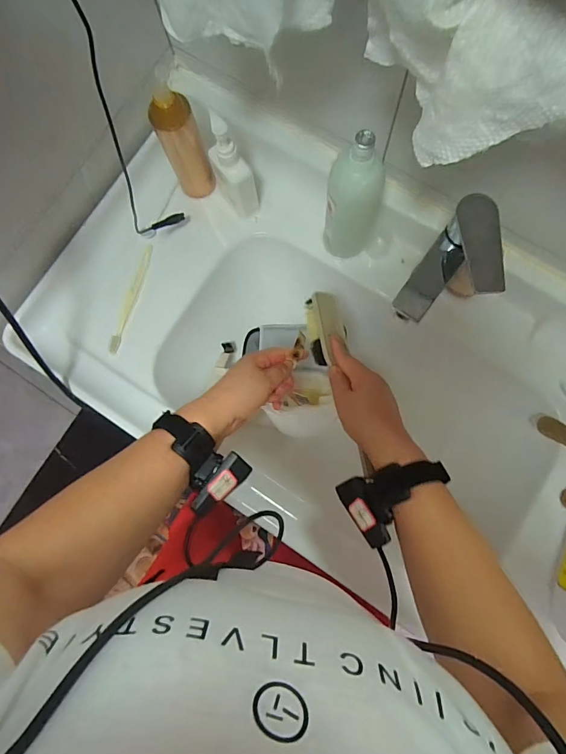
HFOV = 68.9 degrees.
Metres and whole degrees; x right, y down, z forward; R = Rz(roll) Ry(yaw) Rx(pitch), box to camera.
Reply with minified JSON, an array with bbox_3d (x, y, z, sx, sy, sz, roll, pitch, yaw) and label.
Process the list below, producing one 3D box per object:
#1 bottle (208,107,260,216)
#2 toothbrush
[{"bbox_3d":[-0.066,-0.273,0.548,0.045,0.143,0.060,-23,81,1],"label":"bottle"},{"bbox_3d":[-0.228,-0.117,0.619,0.013,0.012,0.169,17,83,6],"label":"toothbrush"}]

